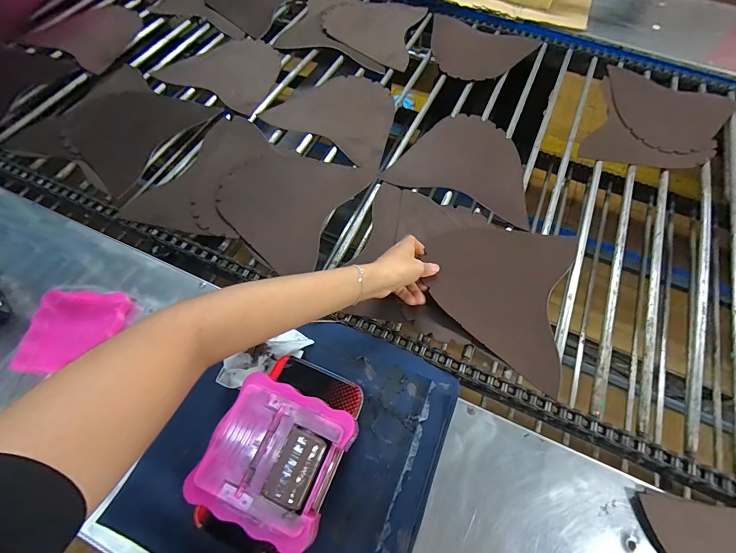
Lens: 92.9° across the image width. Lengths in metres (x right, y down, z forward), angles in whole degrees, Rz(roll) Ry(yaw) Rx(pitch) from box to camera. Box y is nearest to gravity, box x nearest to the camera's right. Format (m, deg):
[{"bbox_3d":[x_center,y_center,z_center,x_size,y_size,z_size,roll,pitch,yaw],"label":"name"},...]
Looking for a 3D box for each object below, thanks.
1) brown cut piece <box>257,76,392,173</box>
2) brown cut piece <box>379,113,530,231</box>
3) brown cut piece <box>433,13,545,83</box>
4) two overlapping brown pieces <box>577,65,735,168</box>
[{"bbox_3d":[-0.040,-0.325,0.697,0.243,0.008,0.215,29,66,13],"label":"brown cut piece"},{"bbox_3d":[0.186,-0.213,0.644,0.244,0.009,0.211,21,67,9],"label":"brown cut piece"},{"bbox_3d":[0.246,-0.511,0.794,0.238,0.010,0.205,22,65,9],"label":"brown cut piece"},{"bbox_3d":[0.585,-0.306,0.702,0.245,0.012,0.304,25,65,13],"label":"two overlapping brown pieces"}]

